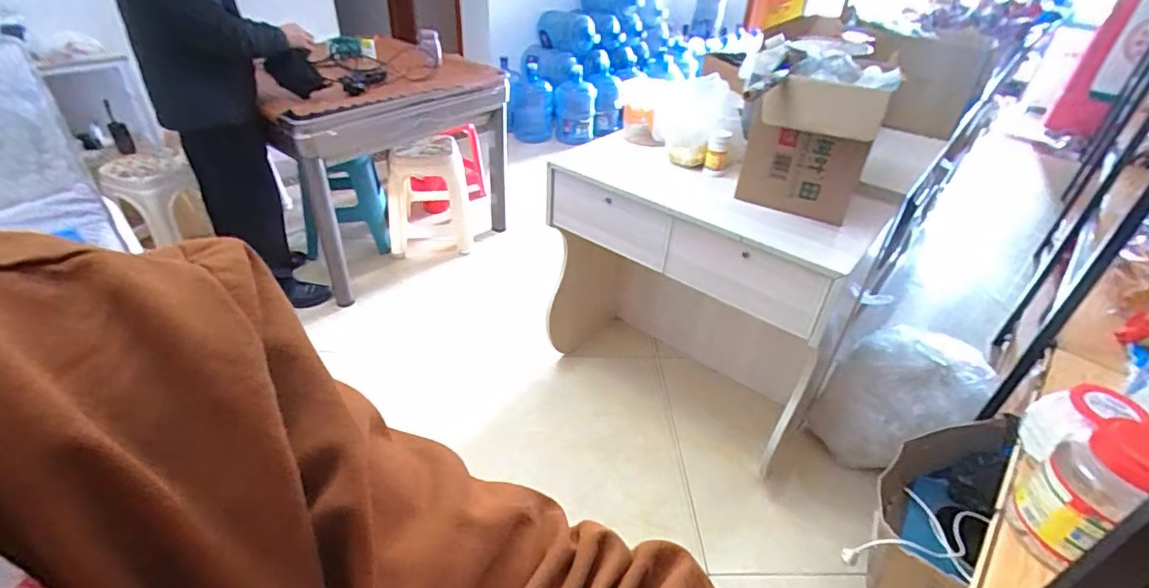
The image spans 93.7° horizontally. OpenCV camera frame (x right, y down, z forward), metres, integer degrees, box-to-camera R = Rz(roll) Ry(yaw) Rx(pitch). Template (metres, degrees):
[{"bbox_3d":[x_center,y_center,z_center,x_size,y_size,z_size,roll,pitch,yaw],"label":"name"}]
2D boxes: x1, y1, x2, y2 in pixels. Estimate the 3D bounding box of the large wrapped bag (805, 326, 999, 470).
[{"bbox_3d":[0.944,0.313,1.590,0.356,0.313,0.342,29,43,31],"label":"large wrapped bag"}]

